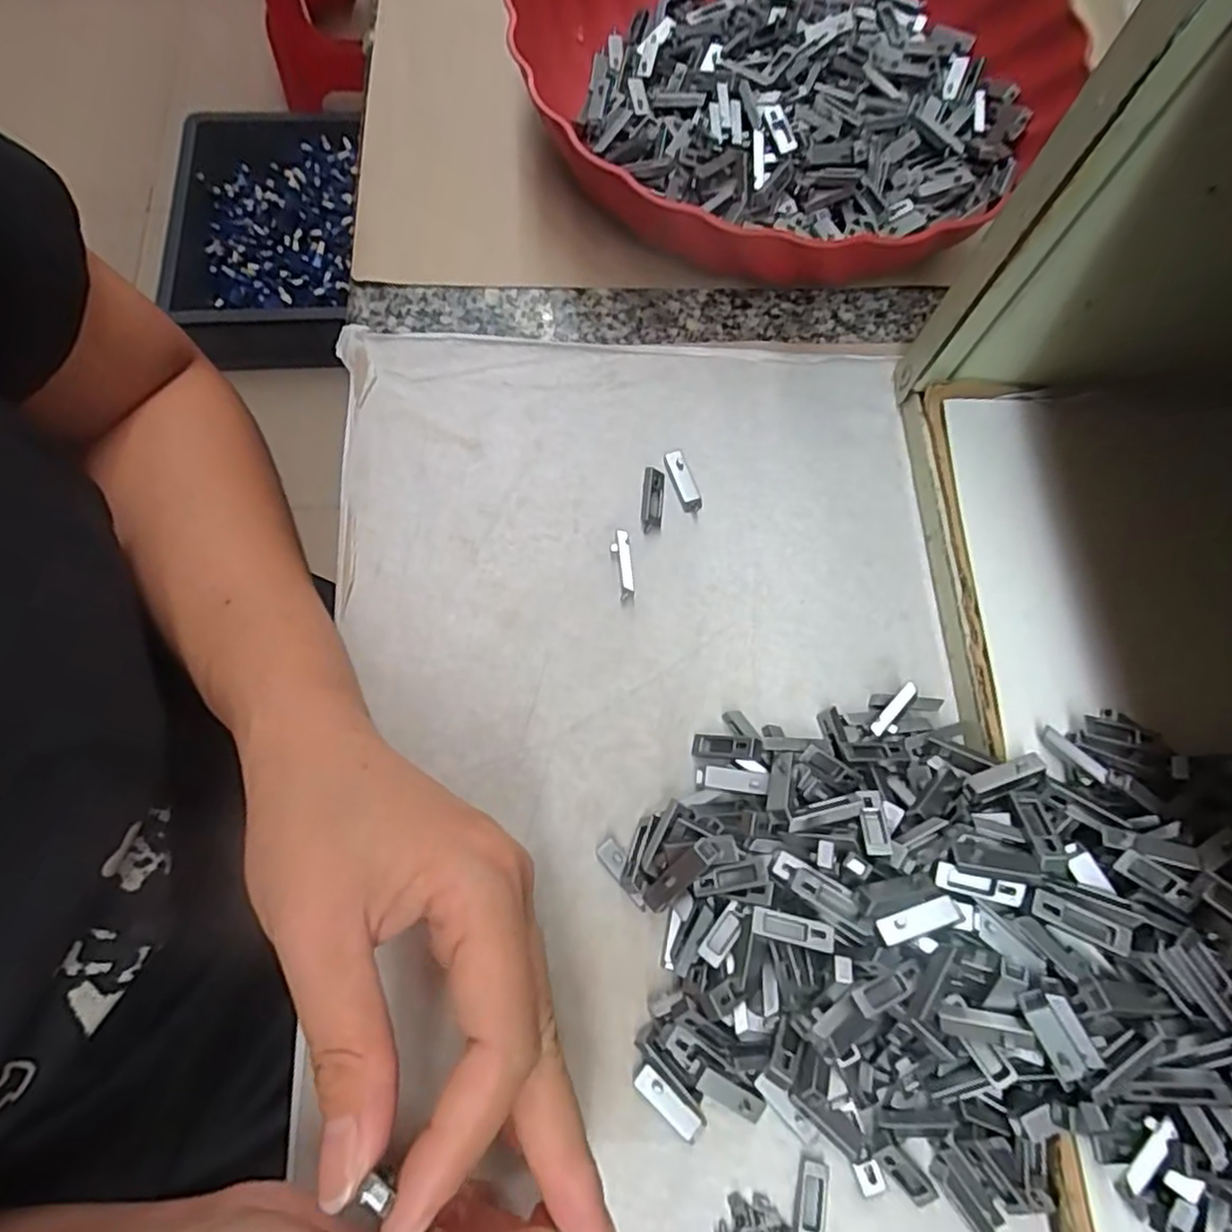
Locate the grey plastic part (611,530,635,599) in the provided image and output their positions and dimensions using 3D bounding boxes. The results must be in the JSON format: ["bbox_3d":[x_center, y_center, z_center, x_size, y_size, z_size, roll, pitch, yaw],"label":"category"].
[{"bbox_3d":[0.003,-0.019,0.257,0.007,0.009,0.025,-5,72,-4],"label":"grey plastic part"}]

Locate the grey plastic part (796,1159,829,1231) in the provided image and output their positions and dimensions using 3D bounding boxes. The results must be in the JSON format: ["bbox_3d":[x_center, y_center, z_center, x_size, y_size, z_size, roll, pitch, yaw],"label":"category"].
[{"bbox_3d":[0.058,0.175,0.198,0.009,0.006,0.024,13,72,2],"label":"grey plastic part"}]

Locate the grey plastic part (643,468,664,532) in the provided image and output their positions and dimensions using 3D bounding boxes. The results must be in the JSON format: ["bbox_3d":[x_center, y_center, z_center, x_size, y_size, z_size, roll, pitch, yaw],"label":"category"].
[{"bbox_3d":[0.015,-0.046,0.268,0.008,0.004,0.027,3,72,-1],"label":"grey plastic part"}]

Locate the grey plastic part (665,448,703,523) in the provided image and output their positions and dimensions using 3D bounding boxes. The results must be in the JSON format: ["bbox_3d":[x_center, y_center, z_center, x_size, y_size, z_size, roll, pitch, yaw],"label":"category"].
[{"bbox_3d":[0.028,-0.053,0.271,0.008,0.005,0.029,-19,74,-8],"label":"grey plastic part"}]

